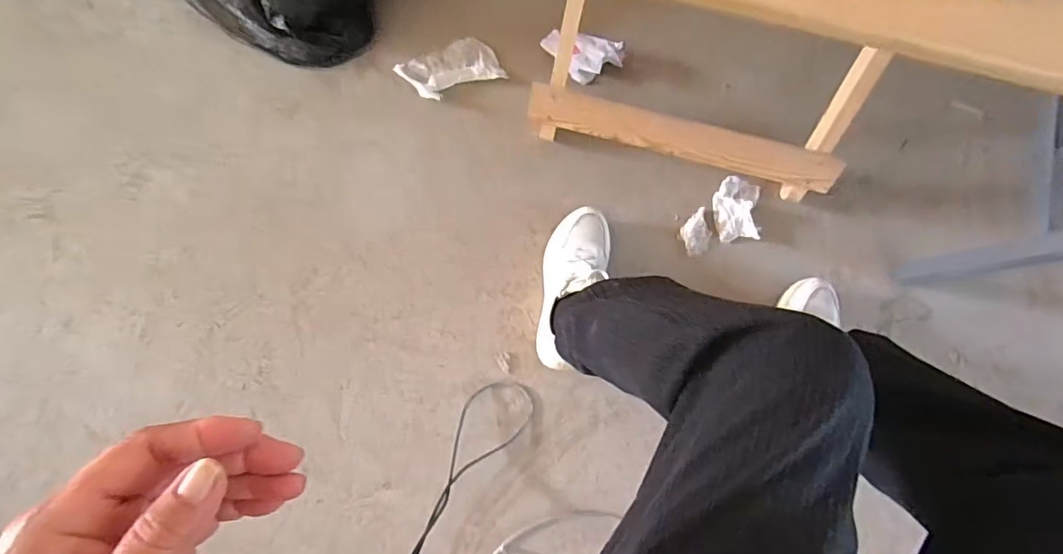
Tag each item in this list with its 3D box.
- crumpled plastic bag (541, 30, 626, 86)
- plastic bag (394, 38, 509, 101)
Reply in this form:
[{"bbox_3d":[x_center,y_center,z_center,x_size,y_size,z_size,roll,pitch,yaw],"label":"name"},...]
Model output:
[{"bbox_3d":[0.088,-0.376,0.871,0.140,0.041,0.070,8,80,-1],"label":"crumpled plastic bag"},{"bbox_3d":[-0.140,-0.356,0.874,0.164,0.018,0.093,-23,82,-6],"label":"plastic bag"}]

